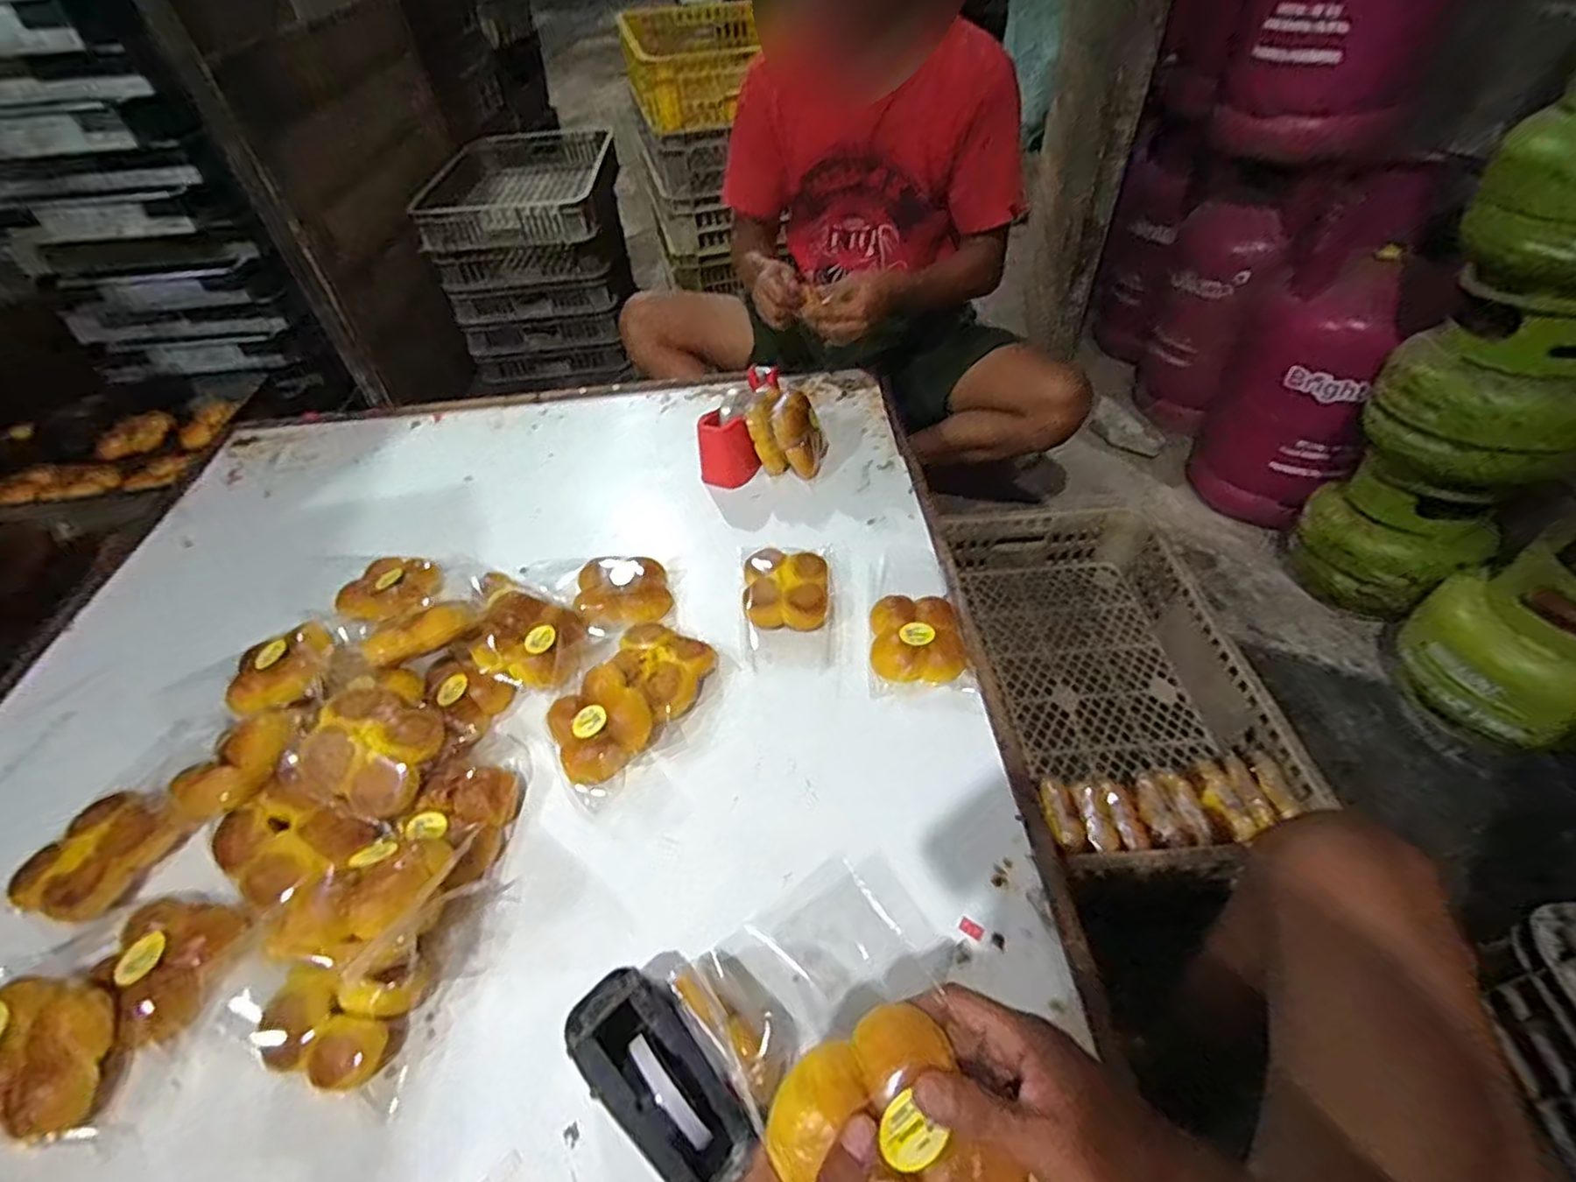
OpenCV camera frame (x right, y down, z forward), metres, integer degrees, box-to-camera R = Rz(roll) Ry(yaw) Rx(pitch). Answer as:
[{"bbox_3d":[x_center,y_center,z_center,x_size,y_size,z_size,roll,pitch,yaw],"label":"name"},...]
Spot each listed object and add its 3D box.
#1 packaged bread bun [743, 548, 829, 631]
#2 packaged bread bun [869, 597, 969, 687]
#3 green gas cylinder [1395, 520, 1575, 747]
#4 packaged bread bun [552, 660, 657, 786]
[{"bbox_3d":[-0.002,-0.003,0.855,0.103,0.047,0.111,-2,47,2],"label":"packaged bread bun"},{"bbox_3d":[0.153,0.052,0.807,0.108,0.038,0.110,3,48,7],"label":"packaged bread bun"},{"bbox_3d":[1.033,0.056,0.927,0.249,0.238,0.244,-21,50,-15],"label":"green gas cylinder"},{"bbox_3d":[-0.204,0.145,0.737,0.104,0.058,0.112,-31,53,-22],"label":"packaged bread bun"}]

